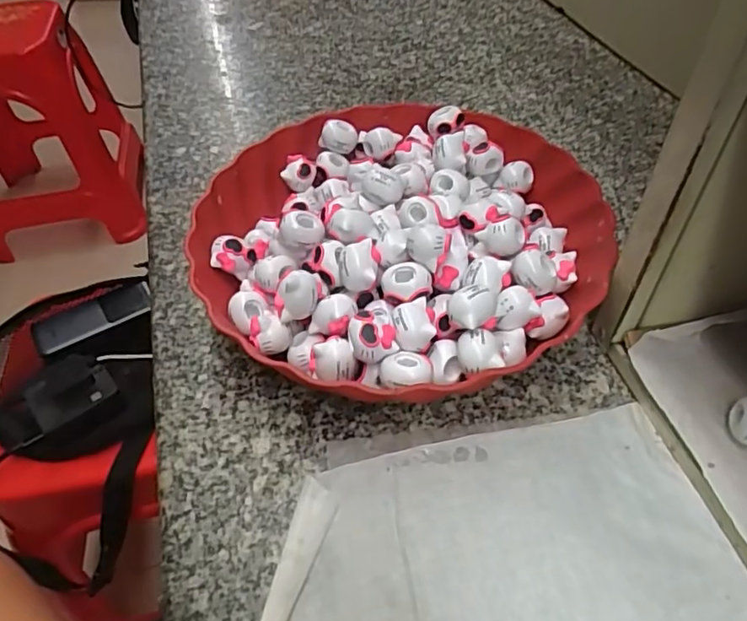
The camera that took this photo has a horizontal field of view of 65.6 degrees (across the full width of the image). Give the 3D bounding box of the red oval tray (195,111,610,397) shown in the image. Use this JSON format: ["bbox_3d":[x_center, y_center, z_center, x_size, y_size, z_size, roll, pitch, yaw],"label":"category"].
[{"bbox_3d":[0.016,-0.048,0.354,0.237,0.066,0.236,-34,55,-24],"label":"red oval tray"}]

